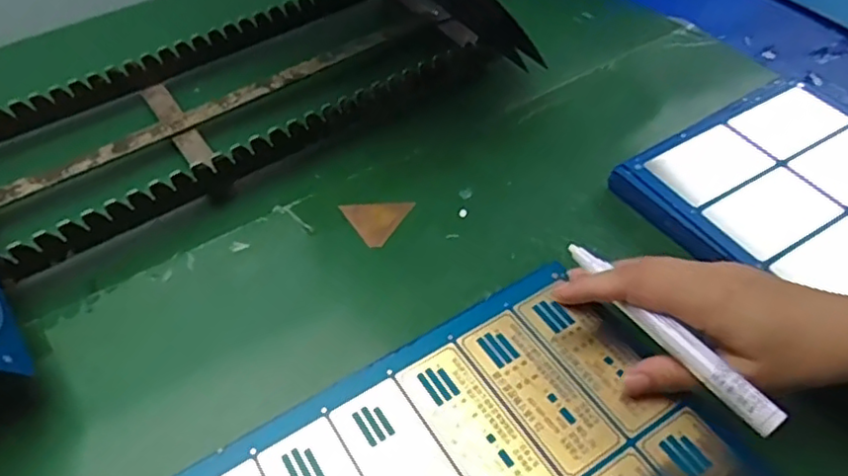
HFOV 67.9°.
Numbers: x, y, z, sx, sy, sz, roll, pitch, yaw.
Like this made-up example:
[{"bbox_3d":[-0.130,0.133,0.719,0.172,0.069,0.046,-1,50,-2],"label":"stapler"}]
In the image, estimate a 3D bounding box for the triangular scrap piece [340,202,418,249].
[{"bbox_3d":[-0.034,-0.010,0.452,0.051,0.004,0.038,-2,50,0],"label":"triangular scrap piece"}]

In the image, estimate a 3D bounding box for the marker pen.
[{"bbox_3d":[0.124,0.047,0.325,0.013,0.012,0.131,-29,55,-22],"label":"marker pen"}]

